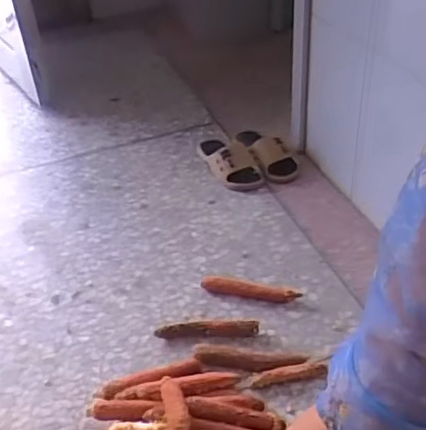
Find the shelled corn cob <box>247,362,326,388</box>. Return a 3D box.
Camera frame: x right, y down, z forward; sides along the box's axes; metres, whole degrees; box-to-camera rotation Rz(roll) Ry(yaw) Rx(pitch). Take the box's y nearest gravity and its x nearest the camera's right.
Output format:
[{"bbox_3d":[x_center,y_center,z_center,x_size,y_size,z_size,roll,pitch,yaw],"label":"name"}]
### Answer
[{"bbox_3d":[0.141,0.292,1.081,0.148,0.019,0.025,-11,38,-8],"label":"shelled corn cob"}]

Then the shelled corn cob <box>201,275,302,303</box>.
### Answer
[{"bbox_3d":[0.080,0.163,1.268,0.210,0.025,0.042,7,39,16],"label":"shelled corn cob"}]

